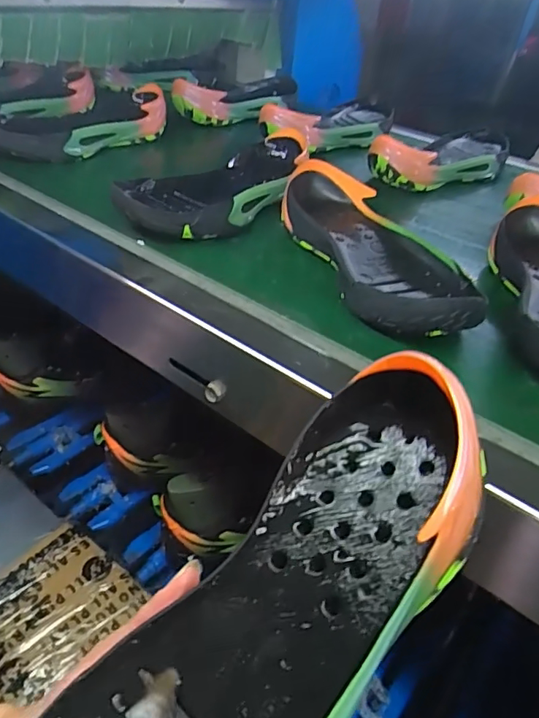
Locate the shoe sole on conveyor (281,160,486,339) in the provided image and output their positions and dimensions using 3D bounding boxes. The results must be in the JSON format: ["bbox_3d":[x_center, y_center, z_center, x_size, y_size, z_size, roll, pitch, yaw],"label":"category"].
[{"bbox_3d":[0.093,-0.100,0.470,0.104,0.054,0.265,-9,38,-17],"label":"shoe sole on conveyor"}]

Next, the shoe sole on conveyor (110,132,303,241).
[{"bbox_3d":[-0.044,-0.184,0.560,0.098,0.052,0.268,28,43,29],"label":"shoe sole on conveyor"}]

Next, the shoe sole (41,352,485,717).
[{"bbox_3d":[-0.003,0.115,0.212,0.095,0.038,0.262,35,76,35],"label":"shoe sole"}]

